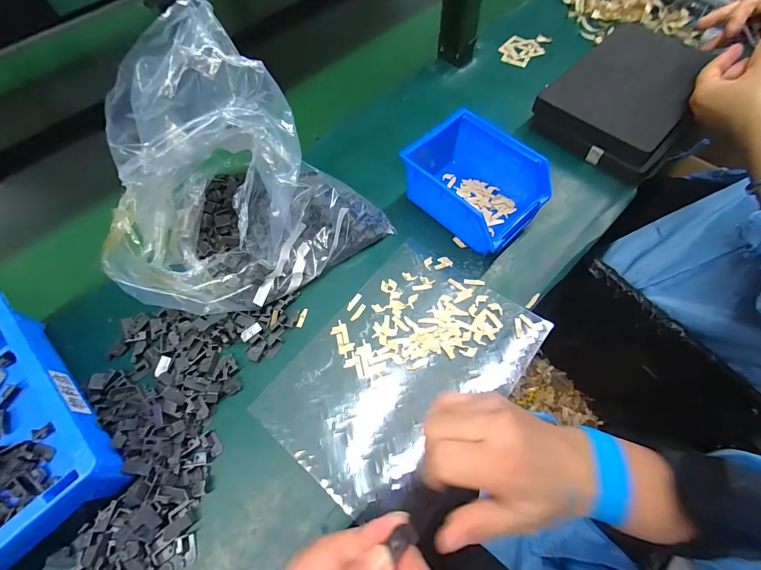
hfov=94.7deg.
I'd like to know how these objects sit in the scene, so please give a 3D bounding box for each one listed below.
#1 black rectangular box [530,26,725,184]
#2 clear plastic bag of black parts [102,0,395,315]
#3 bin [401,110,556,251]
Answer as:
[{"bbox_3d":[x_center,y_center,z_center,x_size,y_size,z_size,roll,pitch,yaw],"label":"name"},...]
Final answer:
[{"bbox_3d":[0.338,-0.249,0.478,0.222,0.064,0.169,-42,68,-18],"label":"black rectangular box"},{"bbox_3d":[-0.125,-0.083,0.314,0.229,0.212,0.197,14,64,9],"label":"clear plastic bag of black parts"},{"bbox_3d":[0.107,-0.112,0.402,0.139,0.072,0.111,39,71,20],"label":"bin"}]

